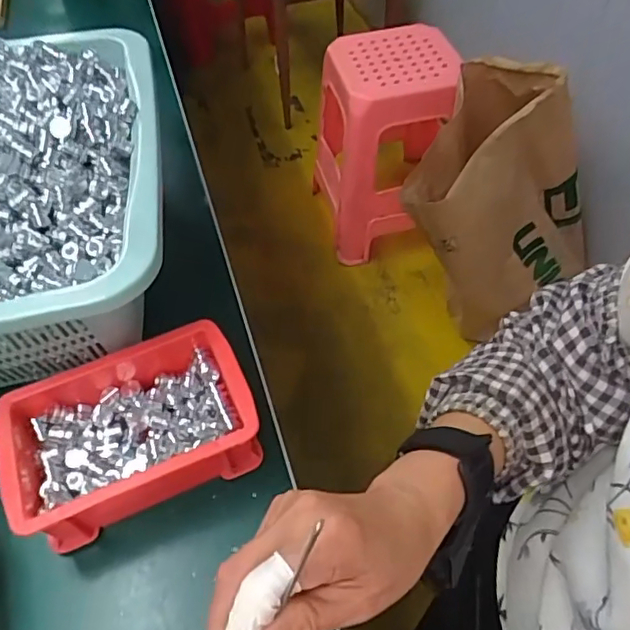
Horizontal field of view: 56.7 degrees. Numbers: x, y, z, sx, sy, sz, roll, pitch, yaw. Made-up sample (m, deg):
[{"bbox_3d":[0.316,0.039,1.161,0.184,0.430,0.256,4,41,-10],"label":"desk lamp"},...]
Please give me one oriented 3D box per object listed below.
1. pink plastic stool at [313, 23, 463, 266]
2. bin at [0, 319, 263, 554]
[{"bbox_3d":[0.180,-0.427,1.507,0.316,0.467,0.325,-12,53,-7],"label":"pink plastic stool"},{"bbox_3d":[-0.117,0.076,0.381,0.152,0.054,0.107,-20,54,-12],"label":"bin"}]

